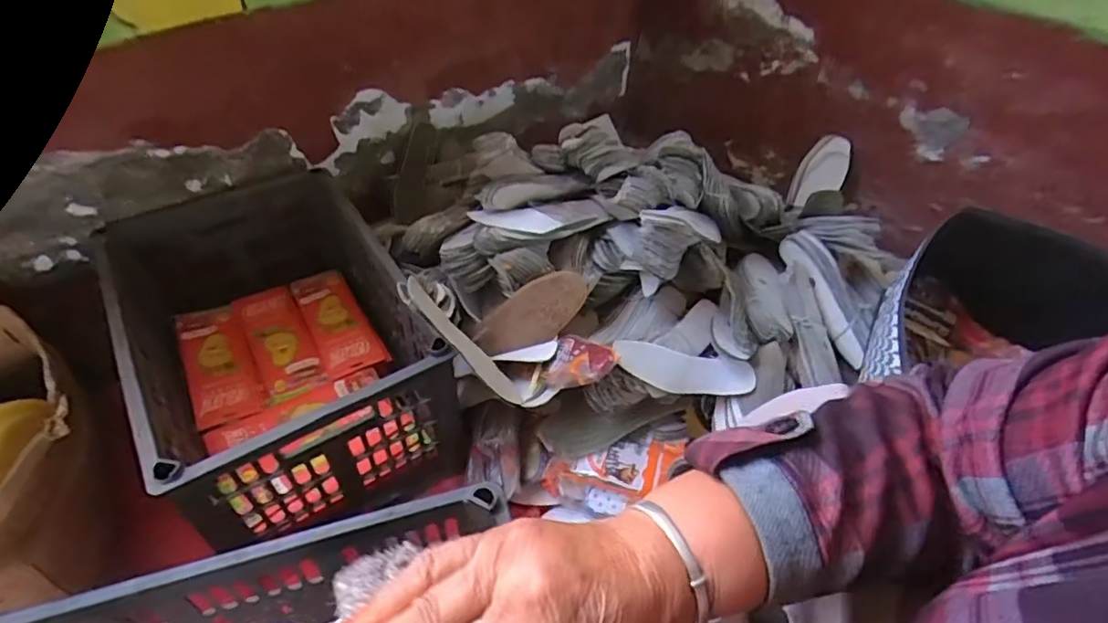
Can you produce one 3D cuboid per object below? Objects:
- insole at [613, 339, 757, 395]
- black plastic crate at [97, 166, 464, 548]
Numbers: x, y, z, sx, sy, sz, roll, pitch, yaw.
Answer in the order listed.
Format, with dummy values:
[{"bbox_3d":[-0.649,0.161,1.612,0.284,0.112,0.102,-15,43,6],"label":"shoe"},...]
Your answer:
[{"bbox_3d":[0.172,0.075,0.772,0.204,0.030,0.062,11,43,-17],"label":"insole"},{"bbox_3d":[-0.407,0.039,0.869,0.334,0.242,0.525,-25,51,-25],"label":"black plastic crate"}]

